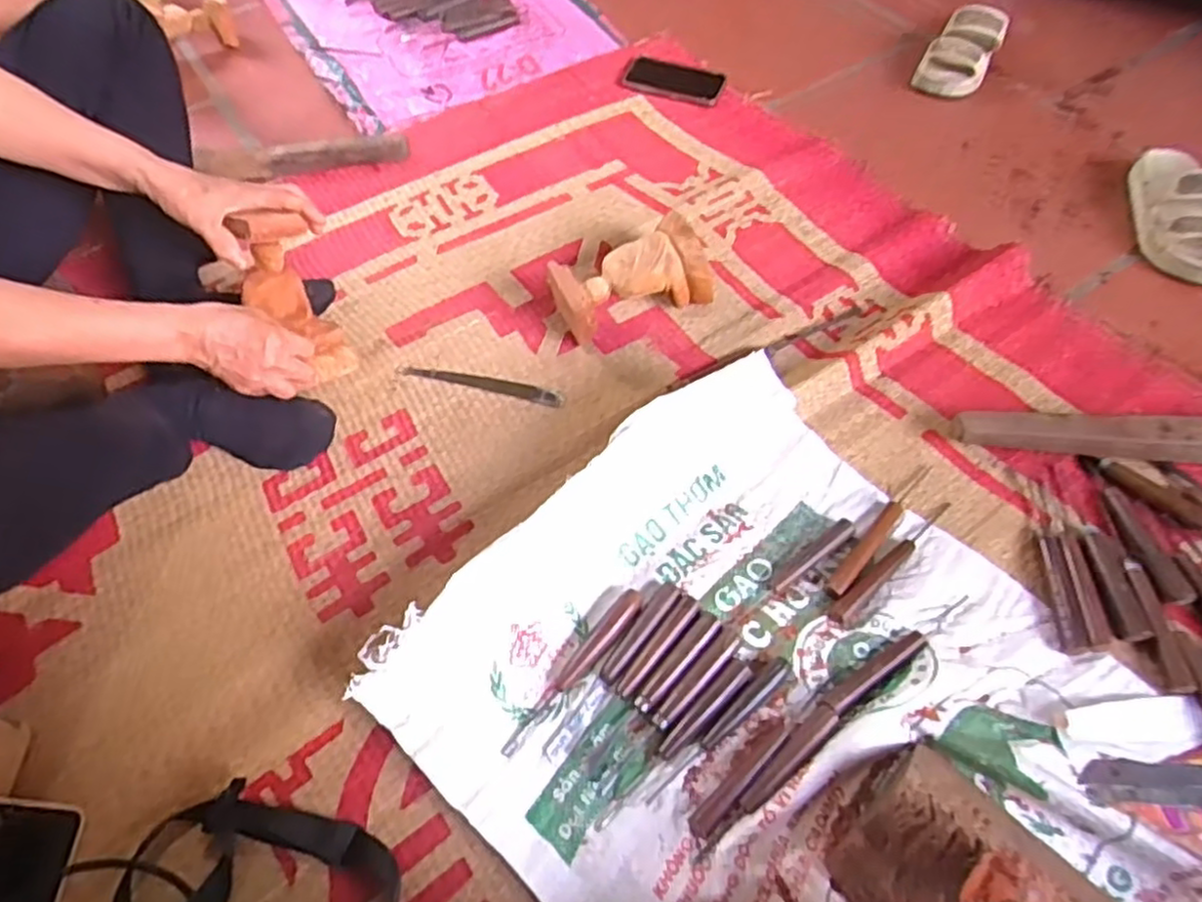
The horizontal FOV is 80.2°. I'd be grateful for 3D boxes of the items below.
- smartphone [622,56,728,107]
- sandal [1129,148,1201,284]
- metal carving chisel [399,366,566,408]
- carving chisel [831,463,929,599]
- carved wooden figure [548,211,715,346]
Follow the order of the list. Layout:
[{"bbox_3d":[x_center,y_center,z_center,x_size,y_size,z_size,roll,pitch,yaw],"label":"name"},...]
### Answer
[{"bbox_3d":[0.113,-0.577,1.110,0.154,0.004,0.092,15,60,11],"label":"smartphone"},{"bbox_3d":[0.716,-0.296,0.867,0.096,0.076,0.202,12,60,9],"label":"sandal"},{"bbox_3d":[-0.137,-0.078,0.823,0.197,0.006,0.022,13,60,10],"label":"metal carving chisel"},{"bbox_3d":[0.272,0.074,0.691,0.018,0.007,0.179,36,66,21],"label":"carving chisel"},{"bbox_3d":[0.038,-0.199,0.839,0.188,0.087,0.086,-19,60,-10],"label":"carved wooden figure"}]

